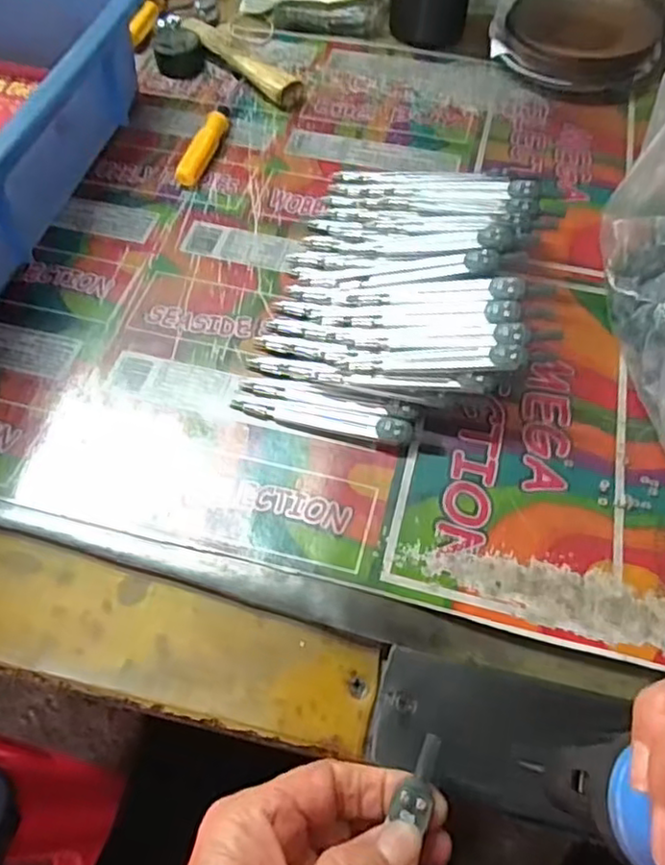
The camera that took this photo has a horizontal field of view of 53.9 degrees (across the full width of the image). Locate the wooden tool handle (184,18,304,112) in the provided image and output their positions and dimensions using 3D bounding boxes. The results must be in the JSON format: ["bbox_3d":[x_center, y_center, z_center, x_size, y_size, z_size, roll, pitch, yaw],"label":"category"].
[{"bbox_3d":[-0.072,-0.293,0.518,0.025,0.020,0.125,-40,67,-22],"label":"wooden tool handle"}]

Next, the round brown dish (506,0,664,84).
[{"bbox_3d":[0.202,-0.323,0.527,0.115,0.031,0.107,23,61,13],"label":"round brown dish"}]

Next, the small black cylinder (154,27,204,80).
[{"bbox_3d":[-0.124,-0.308,0.526,0.037,0.021,0.038,-4,59,-3],"label":"small black cylinder"}]

